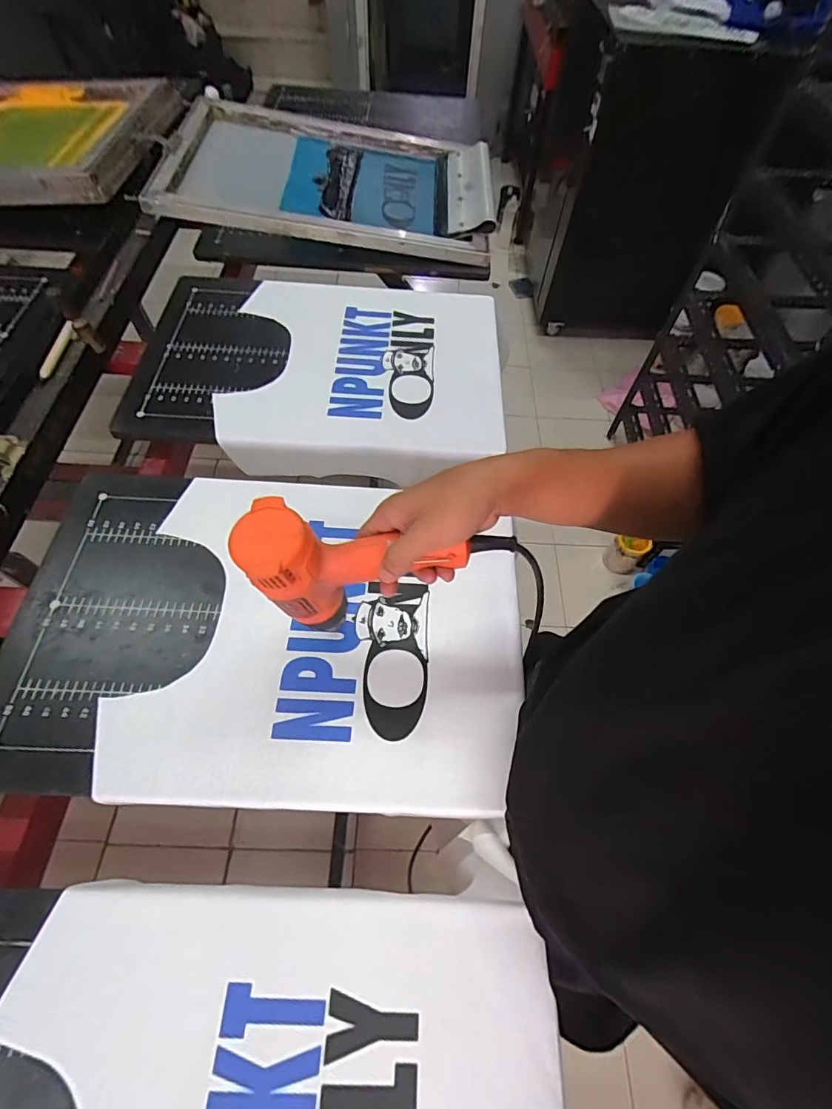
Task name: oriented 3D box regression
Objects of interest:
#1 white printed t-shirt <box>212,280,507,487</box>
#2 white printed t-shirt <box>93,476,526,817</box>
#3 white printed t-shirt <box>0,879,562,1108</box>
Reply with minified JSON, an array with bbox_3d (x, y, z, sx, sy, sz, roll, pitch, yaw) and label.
[{"bbox_3d":[-0.078,-0.315,0.816,0.448,0.064,0.417,4,60,0],"label":"white printed t-shirt"},{"bbox_3d":[-0.098,0.078,0.571,0.442,0.020,0.406,4,60,0],"label":"white printed t-shirt"},{"bbox_3d":[-0.107,0.486,0.345,0.440,0.026,0.391,3,60,-1],"label":"white printed t-shirt"}]

